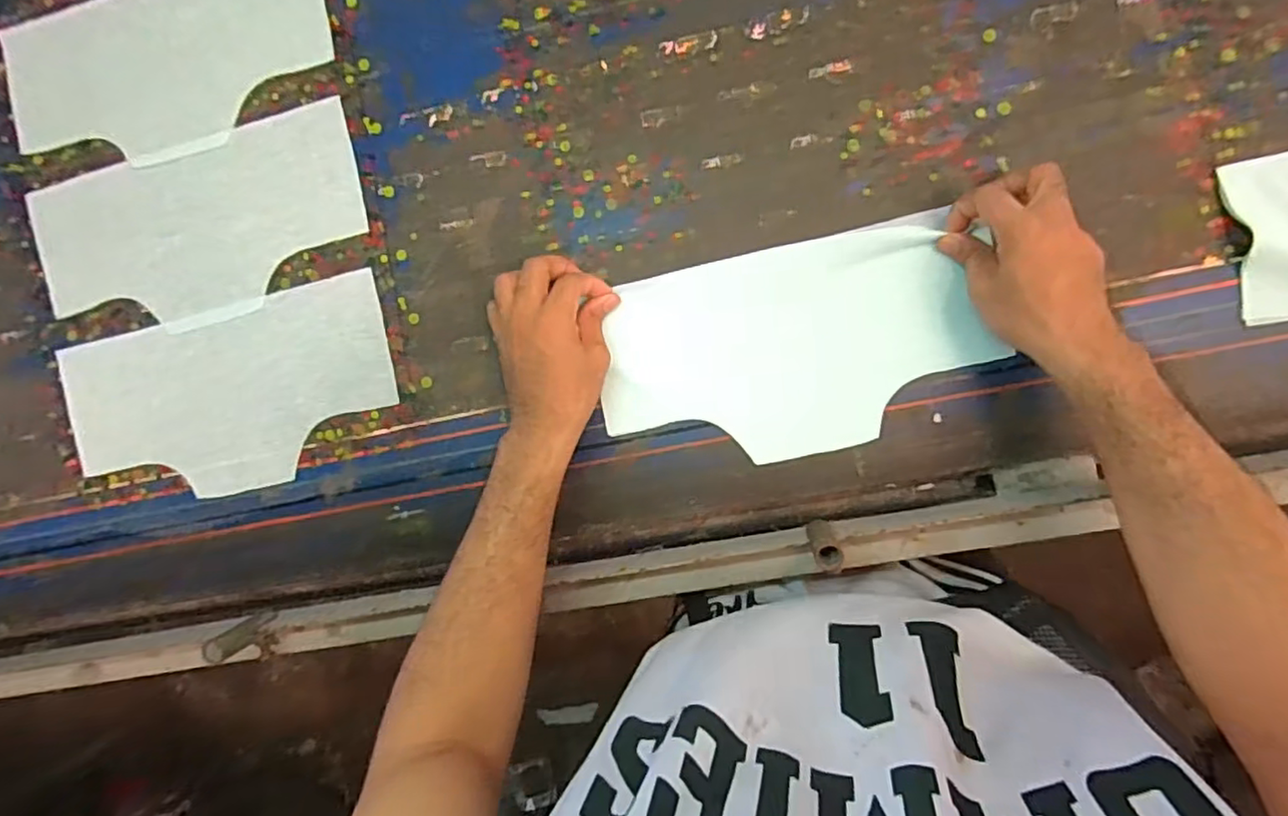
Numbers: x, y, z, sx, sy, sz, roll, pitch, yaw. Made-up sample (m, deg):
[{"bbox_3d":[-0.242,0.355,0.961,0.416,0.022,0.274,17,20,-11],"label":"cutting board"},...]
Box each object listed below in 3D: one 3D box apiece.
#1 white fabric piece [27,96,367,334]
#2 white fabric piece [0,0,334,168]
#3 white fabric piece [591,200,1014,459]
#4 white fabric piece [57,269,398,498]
[{"bbox_3d":[-0.415,-0.160,0.570,0.328,0.009,0.157,-11,92,12],"label":"white fabric piece"},{"bbox_3d":[-0.451,-0.316,0.574,0.332,0.007,0.162,-9,93,7],"label":"white fabric piece"},{"bbox_3d":[0.112,-0.045,0.499,0.288,0.015,0.163,-12,93,11],"label":"white fabric piece"},{"bbox_3d":[-0.384,-0.007,0.568,0.321,0.008,0.165,-12,92,8],"label":"white fabric piece"}]

